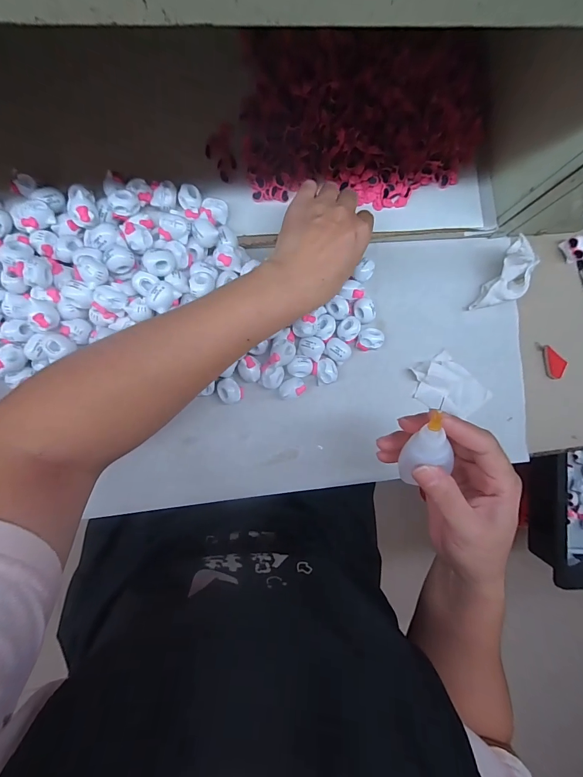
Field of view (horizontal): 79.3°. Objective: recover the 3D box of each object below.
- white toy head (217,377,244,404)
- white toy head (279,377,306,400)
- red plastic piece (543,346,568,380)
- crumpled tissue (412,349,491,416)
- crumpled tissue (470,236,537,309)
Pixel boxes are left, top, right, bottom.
[{"bbox_3d":[-0.059,0.003,0.339,0.025,0.015,0.022,39,84,1],"label":"white toy head"},{"bbox_3d":[0.000,0.000,0.343,0.025,0.016,0.019,-30,87,-5],"label":"white toy head"},{"bbox_3d":[0.281,-0.029,0.377,0.022,0.007,0.036,-25,89,8],"label":"red plastic piece"},{"bbox_3d":[0.161,0.000,0.361,0.078,0.016,0.057,43,84,2],"label":"crumpled tissue"},{"bbox_3d":[0.219,-0.108,0.355,0.037,0.045,0.063,25,84,0],"label":"crumpled tissue"}]

